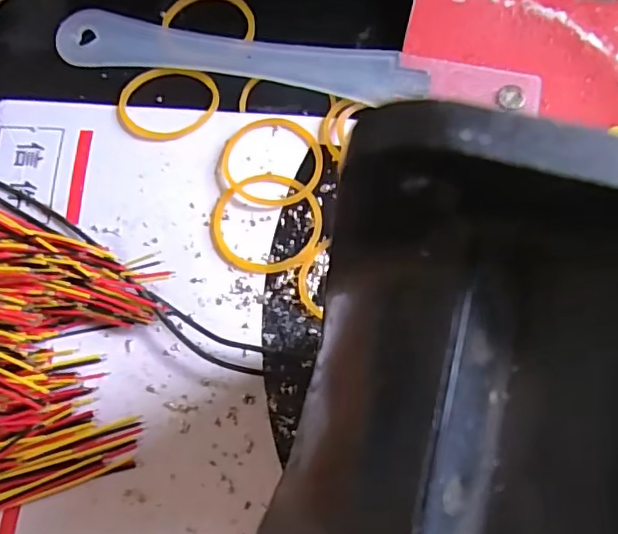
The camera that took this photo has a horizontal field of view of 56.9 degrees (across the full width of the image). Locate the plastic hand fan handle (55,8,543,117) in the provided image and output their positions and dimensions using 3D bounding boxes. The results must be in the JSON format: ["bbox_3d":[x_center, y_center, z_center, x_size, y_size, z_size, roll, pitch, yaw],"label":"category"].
[{"bbox_3d":[-0.005,-0.065,0.180,0.152,0.004,0.018,10,70,4],"label":"plastic hand fan handle"}]

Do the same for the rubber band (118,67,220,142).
[{"bbox_3d":[-0.044,-0.052,0.177,0.030,0.004,0.029,8,70,4],"label":"rubber band"}]

